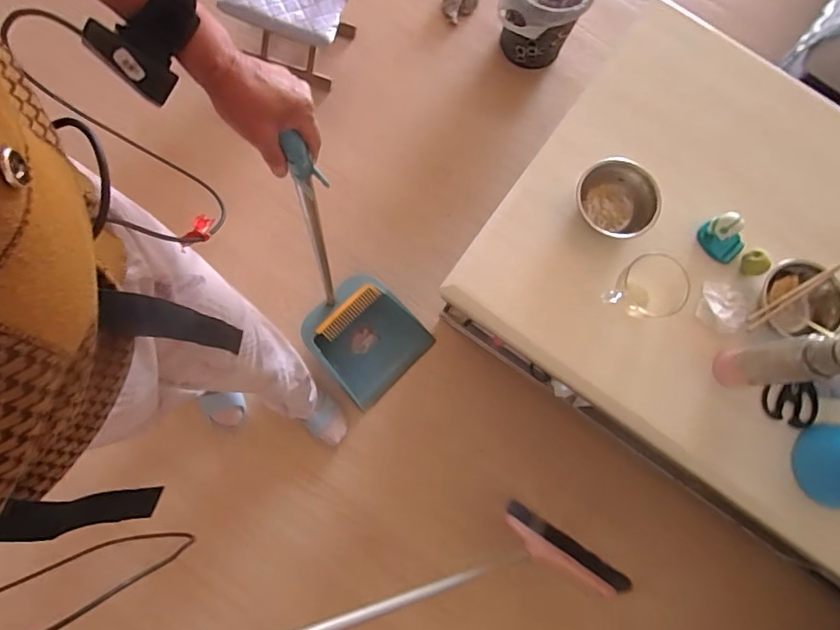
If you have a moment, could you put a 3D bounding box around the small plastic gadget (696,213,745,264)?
[{"bbox_3d":[0.549,-0.139,0.874,0.051,0.070,0.082,-40,82,-10],"label":"small plastic gadget"}]

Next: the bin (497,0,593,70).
[{"bbox_3d":[0.347,-0.861,1.391,0.227,0.236,0.234,19,78,2],"label":"bin"}]

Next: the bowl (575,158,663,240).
[{"bbox_3d":[0.355,-0.206,0.892,0.134,0.062,0.152,-34,80,-9],"label":"bowl"}]

